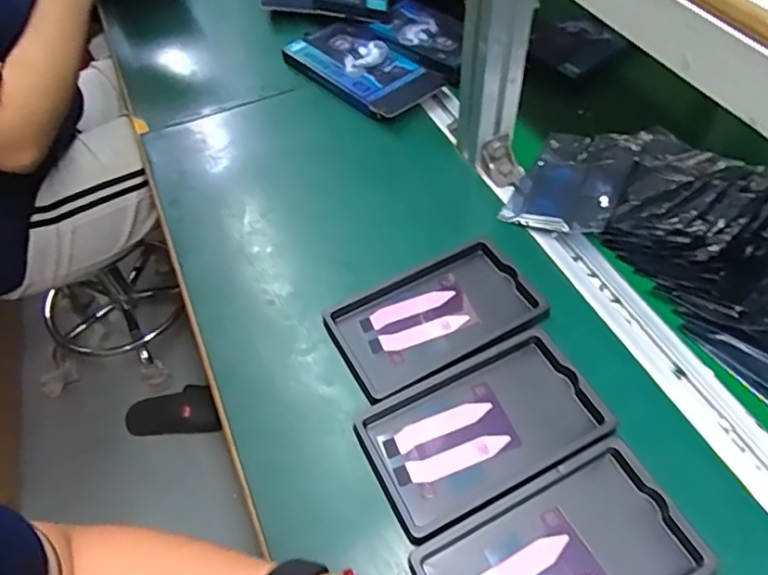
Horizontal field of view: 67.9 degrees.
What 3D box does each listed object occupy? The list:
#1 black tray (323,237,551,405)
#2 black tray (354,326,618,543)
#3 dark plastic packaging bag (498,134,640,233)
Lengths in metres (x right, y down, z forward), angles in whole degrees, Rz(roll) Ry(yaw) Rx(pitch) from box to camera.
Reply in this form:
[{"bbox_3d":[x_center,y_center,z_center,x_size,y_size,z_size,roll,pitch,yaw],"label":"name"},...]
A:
[{"bbox_3d":[0.041,0.023,0.456,0.158,0.020,0.094,-26,57,-12],"label":"black tray"},{"bbox_3d":[0.070,0.095,0.395,0.158,0.018,0.093,-26,57,-13],"label":"black tray"},{"bbox_3d":[0.182,-0.104,0.544,0.092,0.015,0.150,14,54,31],"label":"dark plastic packaging bag"}]

